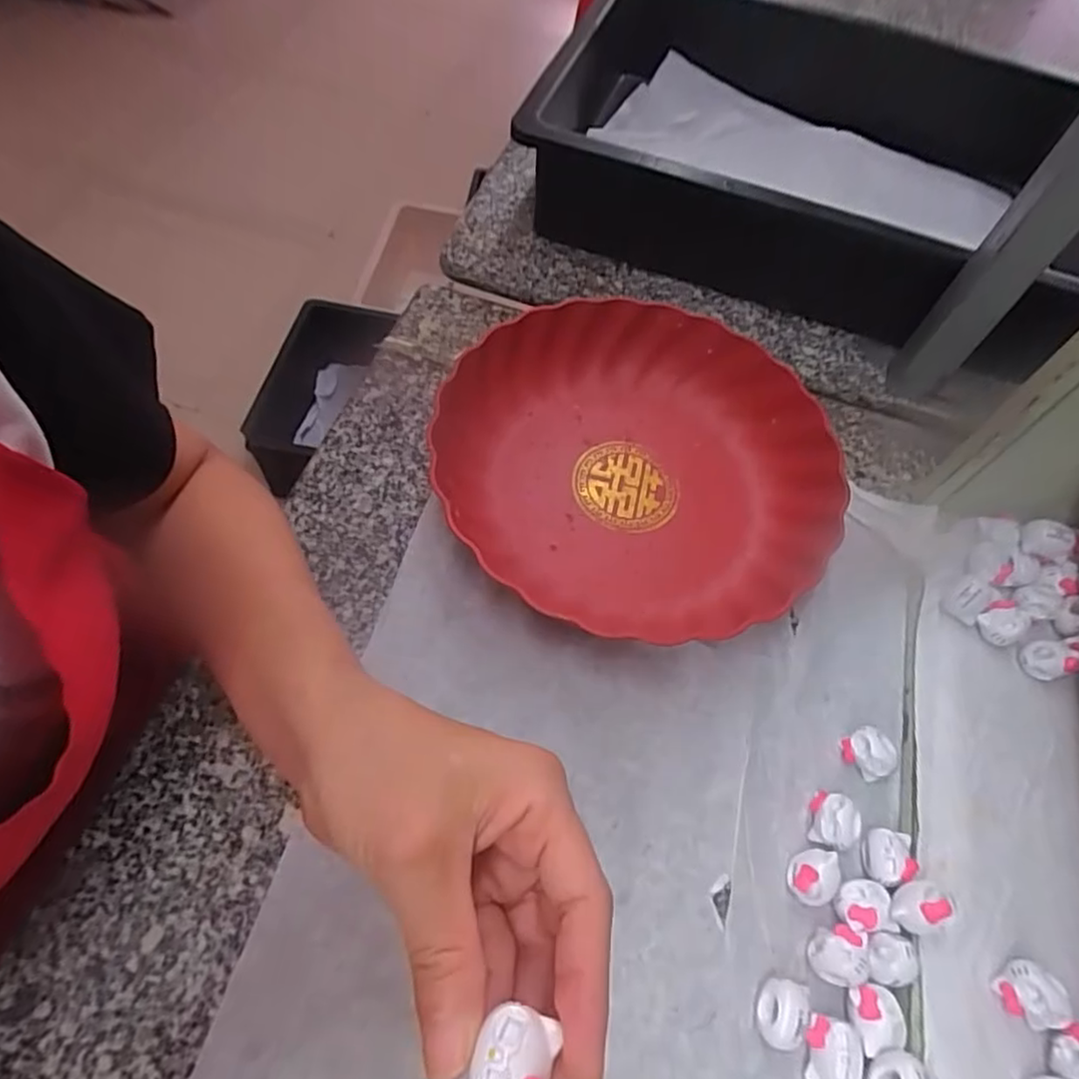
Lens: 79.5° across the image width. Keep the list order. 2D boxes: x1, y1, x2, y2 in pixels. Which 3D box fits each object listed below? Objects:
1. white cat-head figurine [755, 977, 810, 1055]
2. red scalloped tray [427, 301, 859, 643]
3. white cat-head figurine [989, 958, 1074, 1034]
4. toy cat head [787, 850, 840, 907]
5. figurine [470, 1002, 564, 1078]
[{"bbox_3d":[0.105,0.207,0.284,0.019,0.018,0.025,14,60,2],"label":"white cat-head figurine"},{"bbox_3d":[0.065,-0.052,0.412,0.239,0.042,0.230,36,63,14],"label":"red scalloped tray"},{"bbox_3d":[0.213,0.197,0.282,0.024,0.017,0.021,33,62,13],"label":"white cat-head figurine"},{"bbox_3d":[0.133,0.163,0.313,0.021,0.014,0.023,2,60,-4],"label":"toy cat head"},{"bbox_3d":[-0.007,0.135,0.166,0.020,0.008,0.023,16,61,6],"label":"figurine"}]

